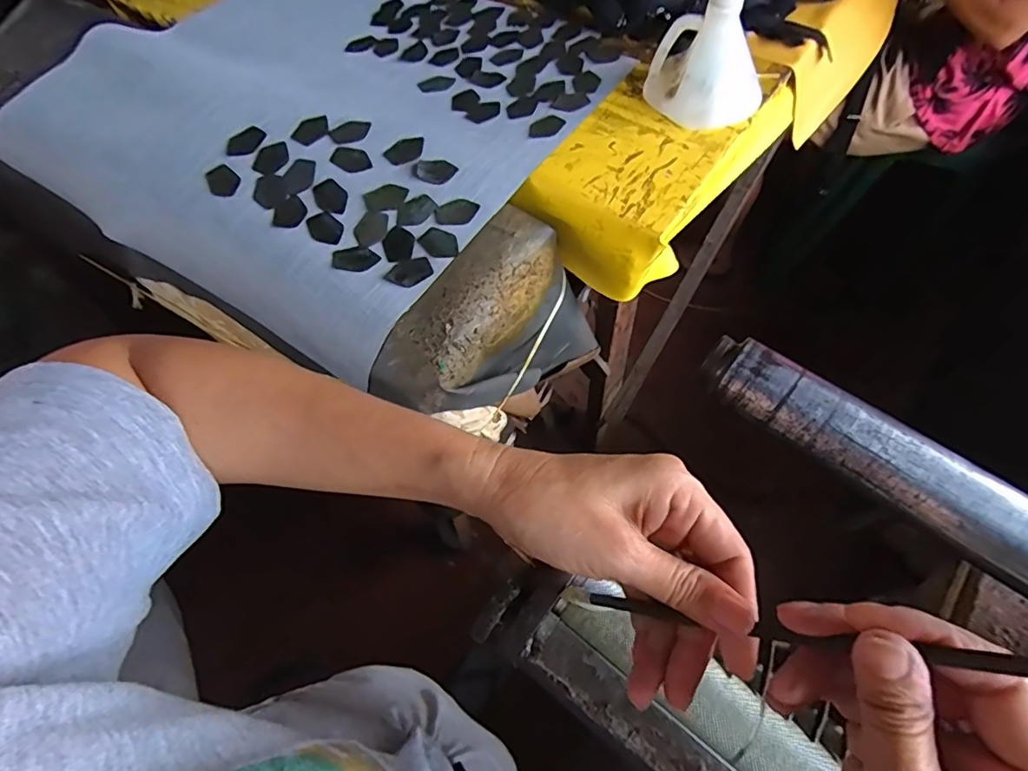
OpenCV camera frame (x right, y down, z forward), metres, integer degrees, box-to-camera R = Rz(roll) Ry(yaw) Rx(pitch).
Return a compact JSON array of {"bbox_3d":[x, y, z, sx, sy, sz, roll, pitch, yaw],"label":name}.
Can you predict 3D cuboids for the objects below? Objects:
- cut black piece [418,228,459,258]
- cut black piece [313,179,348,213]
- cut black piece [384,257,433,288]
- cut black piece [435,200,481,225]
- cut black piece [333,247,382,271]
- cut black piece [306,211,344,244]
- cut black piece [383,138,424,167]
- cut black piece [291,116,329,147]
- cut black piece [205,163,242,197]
[{"bbox_3d":[-0.091,-0.173,0.647,0.051,0.004,0.038,31,69,12],"label":"cut black piece"},{"bbox_3d":[-0.233,-0.240,0.676,0.038,0.004,0.061,-38,69,-15],"label":"cut black piece"},{"bbox_3d":[-0.124,-0.134,0.629,0.054,0.004,0.036,-29,63,-13],"label":"cut black piece"},{"bbox_3d":[-0.071,-0.217,0.663,0.054,0.004,0.033,-5,74,-1],"label":"cut black piece"},{"bbox_3d":[-0.189,-0.153,0.638,0.054,0.008,0.034,-4,60,1],"label":"cut black piece"},{"bbox_3d":[-0.233,-0.193,0.658,0.038,0.011,0.055,-39,66,-18],"label":"cut black piece"},{"bbox_3d":[-0.143,-0.309,0.702,0.055,0.005,0.036,-21,75,-8],"label":"cut black piece"},{"bbox_3d":[-0.272,-0.343,0.712,0.040,0.004,0.051,33,73,6],"label":"cut black piece"},{"bbox_3d":[-0.374,-0.262,0.680,0.039,0.004,0.053,-41,78,4],"label":"cut black piece"}]

